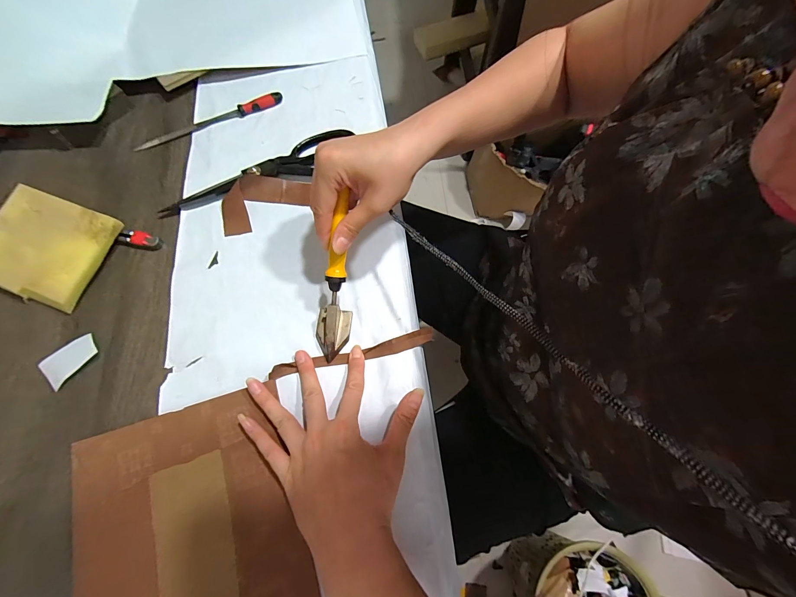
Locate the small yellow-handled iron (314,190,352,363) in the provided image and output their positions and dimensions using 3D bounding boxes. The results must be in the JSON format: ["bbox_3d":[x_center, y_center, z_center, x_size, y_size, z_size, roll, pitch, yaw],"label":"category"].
[{"bbox_3d":[-0.063,-0.020,0.336,0.034,0.029,0.162,6,105,0],"label":"small yellow-handled iron"}]

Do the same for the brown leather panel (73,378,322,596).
[{"bbox_3d":[-0.176,0.211,0.286,0.185,0.009,0.230,-17,72,-6],"label":"brown leather panel"}]

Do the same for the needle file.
[{"bbox_3d":[-0.247,-0.236,0.443,0.192,0.012,0.019,-24,72,-10],"label":"needle file"}]

